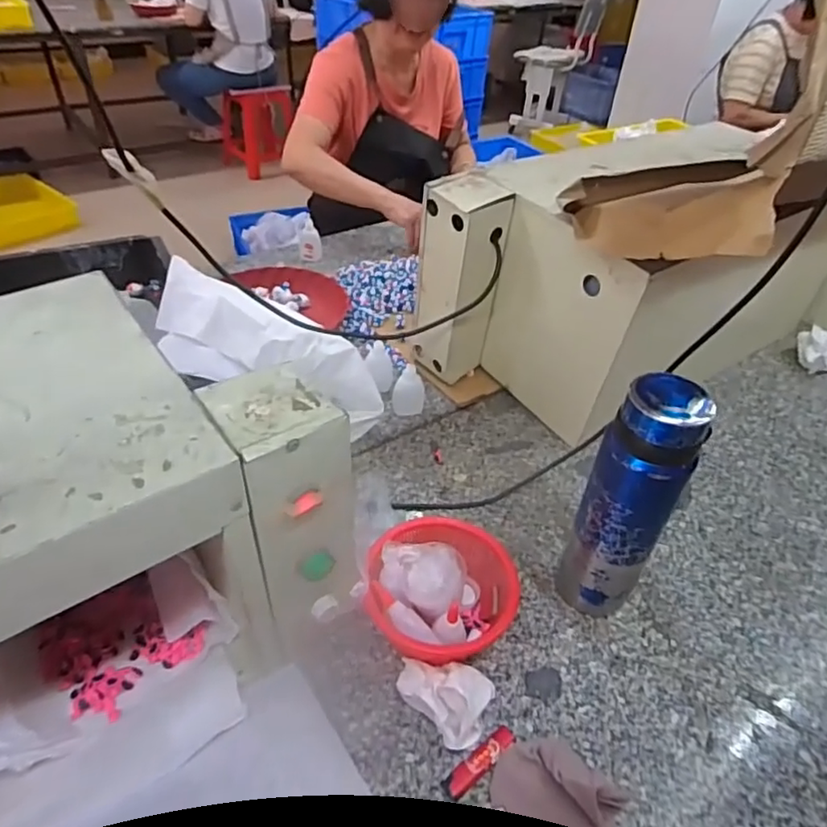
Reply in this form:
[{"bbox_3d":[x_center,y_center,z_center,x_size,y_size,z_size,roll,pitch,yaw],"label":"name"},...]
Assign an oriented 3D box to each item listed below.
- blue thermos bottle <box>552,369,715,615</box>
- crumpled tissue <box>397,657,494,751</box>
[{"bbox_3d":[0.200,0.091,0.568,0.076,0.269,0.063,25,45,23],"label":"blue thermos bottle"},{"bbox_3d":[0.026,0.252,0.539,0.083,0.049,0.061,18,43,15],"label":"crumpled tissue"}]

